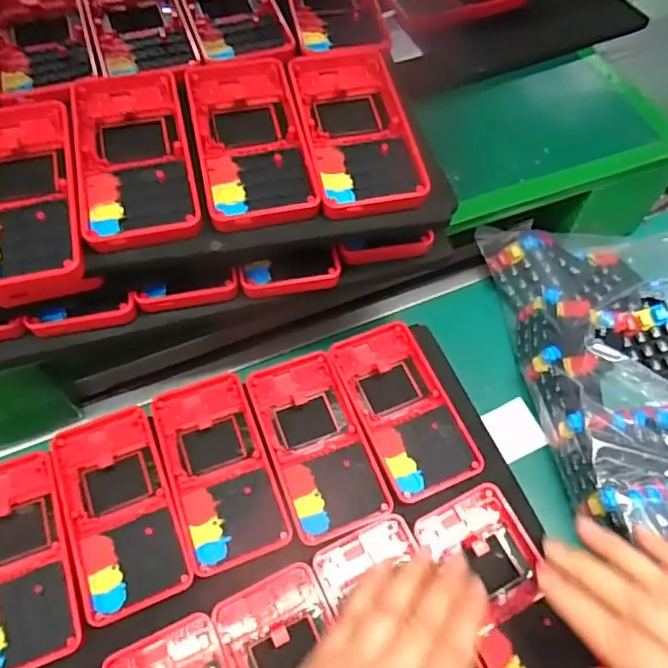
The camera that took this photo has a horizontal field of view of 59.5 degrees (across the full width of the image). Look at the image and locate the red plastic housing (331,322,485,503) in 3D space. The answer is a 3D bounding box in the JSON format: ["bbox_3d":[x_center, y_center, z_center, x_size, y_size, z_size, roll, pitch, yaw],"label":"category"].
[{"bbox_3d":[0.047,0.050,0.402,0.061,0.016,0.121,-19,61,-13],"label":"red plastic housing"}]

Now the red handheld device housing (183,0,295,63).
[{"bbox_3d":[-0.074,-0.230,0.416,0.061,0.017,0.131,-16,60,-11],"label":"red handheld device housing"}]

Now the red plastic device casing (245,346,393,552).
[{"bbox_3d":[-0.012,0.072,0.389,0.060,0.020,0.122,-18,61,-12],"label":"red plastic device casing"}]

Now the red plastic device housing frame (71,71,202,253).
[{"bbox_3d":[-0.115,-0.105,0.339,0.061,0.015,0.132,-11,60,-8],"label":"red plastic device housing frame"}]

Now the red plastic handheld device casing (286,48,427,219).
[{"bbox_3d":[0.013,-0.127,0.355,0.062,0.013,0.129,-9,59,-7],"label":"red plastic handheld device casing"}]

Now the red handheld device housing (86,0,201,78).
[{"bbox_3d":[-0.134,-0.211,0.401,0.061,0.016,0.127,-17,60,-11],"label":"red handheld device housing"}]

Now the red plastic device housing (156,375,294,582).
[{"bbox_3d":[-0.074,0.084,0.376,0.060,0.015,0.124,-18,61,-12],"label":"red plastic device housing"}]

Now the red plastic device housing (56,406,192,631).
[{"bbox_3d":[-0.132,0.105,0.359,0.060,0.012,0.122,-19,61,-13],"label":"red plastic device housing"}]

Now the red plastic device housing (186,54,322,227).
[{"bbox_3d":[-0.050,-0.118,0.347,0.061,0.016,0.129,-11,59,-8],"label":"red plastic device housing"}]

